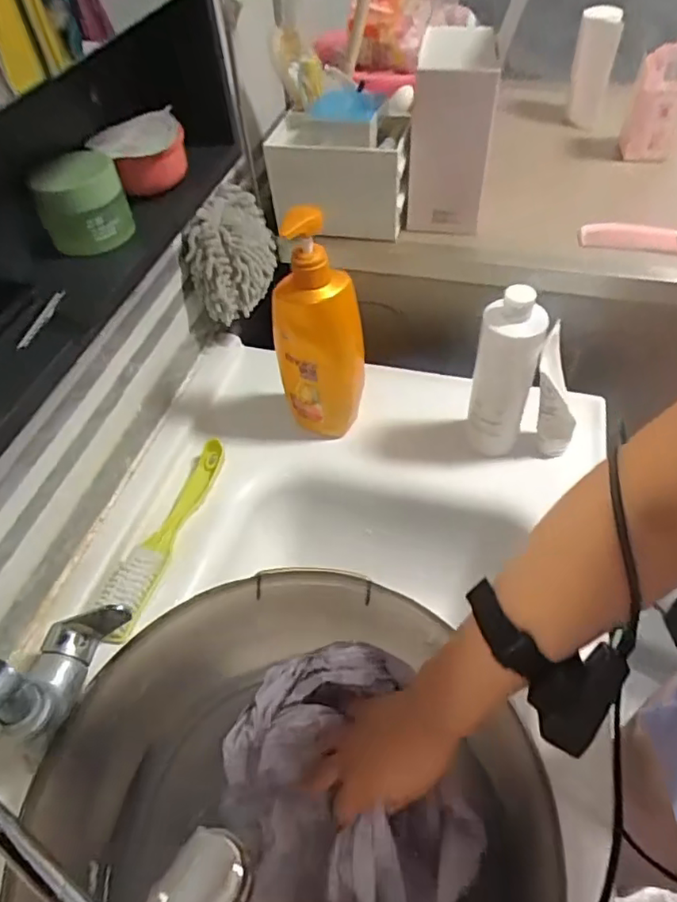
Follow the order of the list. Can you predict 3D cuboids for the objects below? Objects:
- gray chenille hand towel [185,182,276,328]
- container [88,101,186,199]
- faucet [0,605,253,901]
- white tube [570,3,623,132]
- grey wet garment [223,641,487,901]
[{"bbox_3d":[-0.121,-0.236,0.688,0.052,0.124,0.121,20,54,20],"label":"gray chenille hand towel"},{"bbox_3d":[-0.155,-0.238,0.469,0.067,0.044,0.059,-27,53,-17],"label":"container"},{"bbox_3d":[-0.163,0.200,0.368,0.120,0.095,0.236,-30,54,-19],"label":"faucet"},{"bbox_3d":[0.354,-0.537,0.817,0.051,0.137,0.053,16,53,17],"label":"white tube"},{"bbox_3d":[0.001,0.269,0.473,0.190,0.068,0.217,-13,50,-6],"label":"grey wet garment"}]

